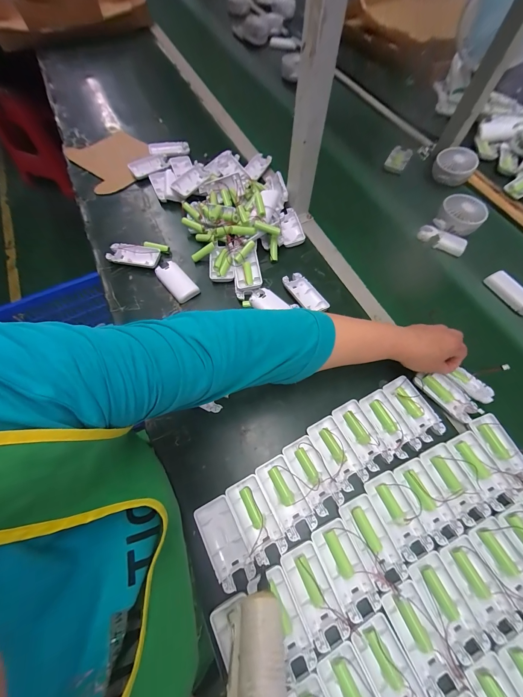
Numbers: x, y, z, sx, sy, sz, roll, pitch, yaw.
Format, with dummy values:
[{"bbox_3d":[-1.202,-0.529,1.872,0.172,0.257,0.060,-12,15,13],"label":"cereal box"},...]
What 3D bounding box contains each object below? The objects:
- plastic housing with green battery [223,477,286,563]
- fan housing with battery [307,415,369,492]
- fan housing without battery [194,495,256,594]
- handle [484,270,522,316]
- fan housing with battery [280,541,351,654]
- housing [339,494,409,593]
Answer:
[{"bbox_3d":[-0.008,0.217,0.351,0.046,0.014,0.092,-25,67,-12],"label":"plastic housing with green battery"},{"bbox_3d":[0.104,0.143,0.379,0.044,0.017,0.092,-25,67,-12],"label":"fan housing with battery"},{"bbox_3d":[-0.046,0.239,0.341,0.044,0.017,0.093,-26,67,-12],"label":"fan housing without battery"},{"bbox_3d":[0.465,-0.104,0.509,0.039,0.017,0.091,-31,69,-14],"label":"handle"},{"bbox_3d":[0.060,0.283,0.317,0.044,0.021,0.092,-22,67,-10],"label":"fan housing with battery"},{"bbox_3d":[0.137,0.237,0.341,0.044,0.013,0.093,-22,67,-10],"label":"housing"}]

